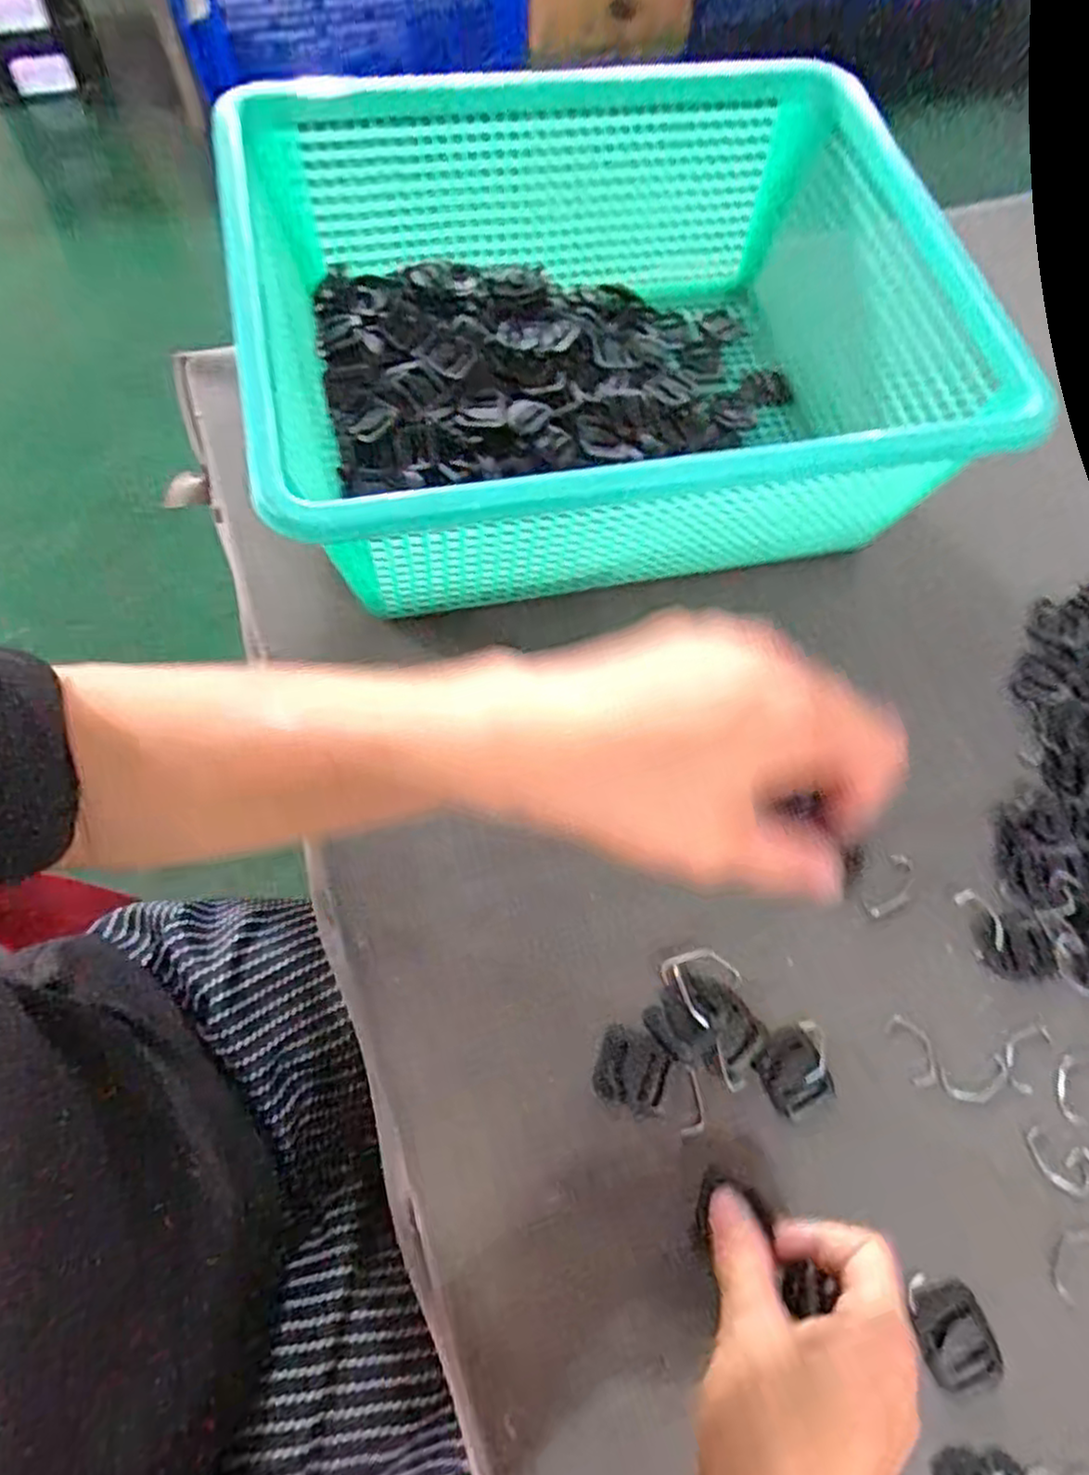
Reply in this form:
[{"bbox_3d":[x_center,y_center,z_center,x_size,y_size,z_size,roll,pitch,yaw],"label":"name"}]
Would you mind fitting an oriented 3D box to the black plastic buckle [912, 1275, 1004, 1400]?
[{"bbox_3d":[0.176,0.254,0.306,0.029,0.006,0.038,-12,69,-6],"label":"black plastic buckle"}]

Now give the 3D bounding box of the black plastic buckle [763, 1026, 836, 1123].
[{"bbox_3d":[0.118,0.158,0.340,0.030,0.004,0.036,-20,70,-9],"label":"black plastic buckle"}]

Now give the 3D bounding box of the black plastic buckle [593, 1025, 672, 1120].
[{"bbox_3d":[0.041,0.157,0.338,0.033,0.005,0.031,25,70,8],"label":"black plastic buckle"}]

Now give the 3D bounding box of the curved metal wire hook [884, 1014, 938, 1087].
[{"bbox_3d":[0.181,0.152,0.351,0.019,0.004,0.033,-23,71,-10],"label":"curved metal wire hook"}]

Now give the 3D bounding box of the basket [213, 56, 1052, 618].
[{"bbox_3d":[0.027,-0.230,0.430,0.383,0.132,0.317,-8,69,-8],"label":"basket"}]

